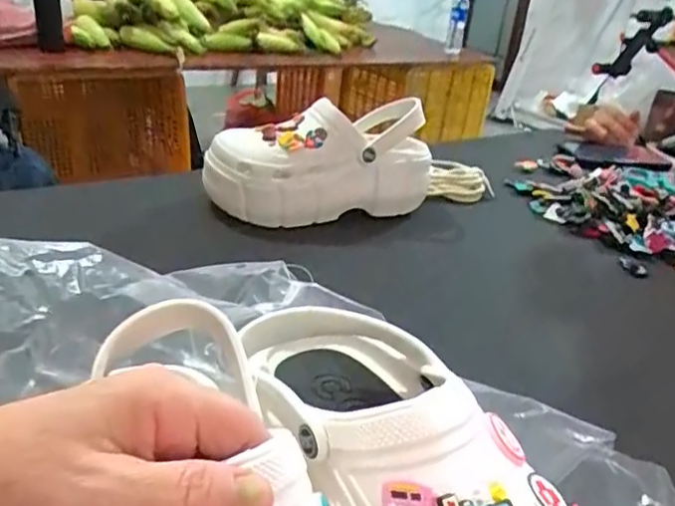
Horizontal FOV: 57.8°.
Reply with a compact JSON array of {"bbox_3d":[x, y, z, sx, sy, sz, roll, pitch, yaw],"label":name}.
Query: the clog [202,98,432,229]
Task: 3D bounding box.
[{"bbox_3d":[-0.010,-0.097,0.662,0.267,0.117,0.081,-3,31,-15],"label":"clog"}]

